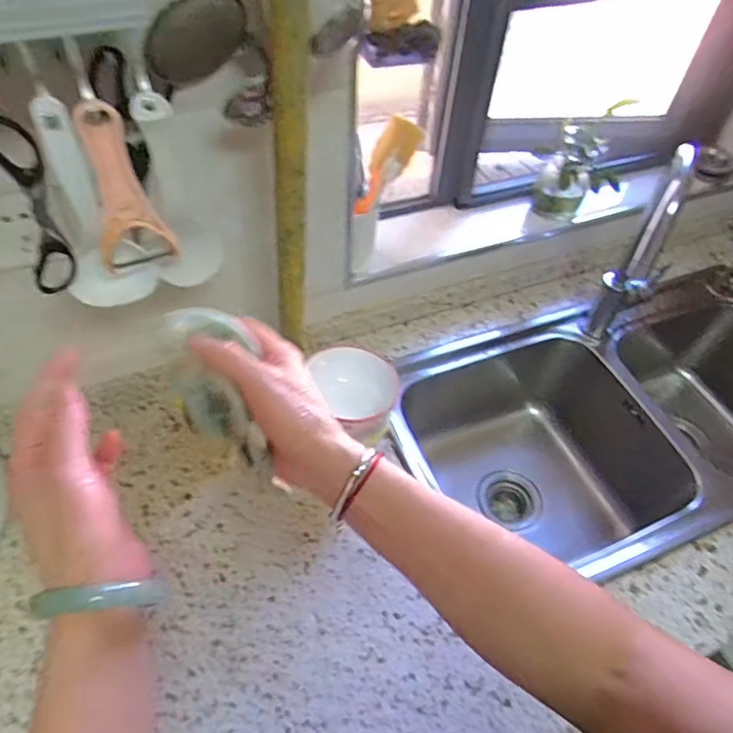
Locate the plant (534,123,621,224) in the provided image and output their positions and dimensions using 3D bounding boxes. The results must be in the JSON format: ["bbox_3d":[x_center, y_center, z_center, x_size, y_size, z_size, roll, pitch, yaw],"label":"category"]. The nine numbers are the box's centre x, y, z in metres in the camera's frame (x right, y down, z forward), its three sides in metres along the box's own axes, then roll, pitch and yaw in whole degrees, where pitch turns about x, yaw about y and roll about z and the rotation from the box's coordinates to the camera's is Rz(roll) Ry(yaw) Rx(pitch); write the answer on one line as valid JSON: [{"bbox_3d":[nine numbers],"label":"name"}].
[{"bbox_3d":[0.339,-0.299,0.900,0.124,0.129,0.090,28,55,17],"label":"plant"}]

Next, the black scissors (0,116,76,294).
[{"bbox_3d":[-0.257,-0.118,0.434,0.040,0.148,0.014,-25,58,-22],"label":"black scissors"}]

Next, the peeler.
[{"bbox_3d":[-0.193,-0.138,0.446,0.061,0.148,0.020,-14,54,-15],"label":"peeler"}]

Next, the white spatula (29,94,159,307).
[{"bbox_3d":[-0.224,-0.121,0.455,0.067,0.187,0.017,-11,54,-13],"label":"white spatula"}]

